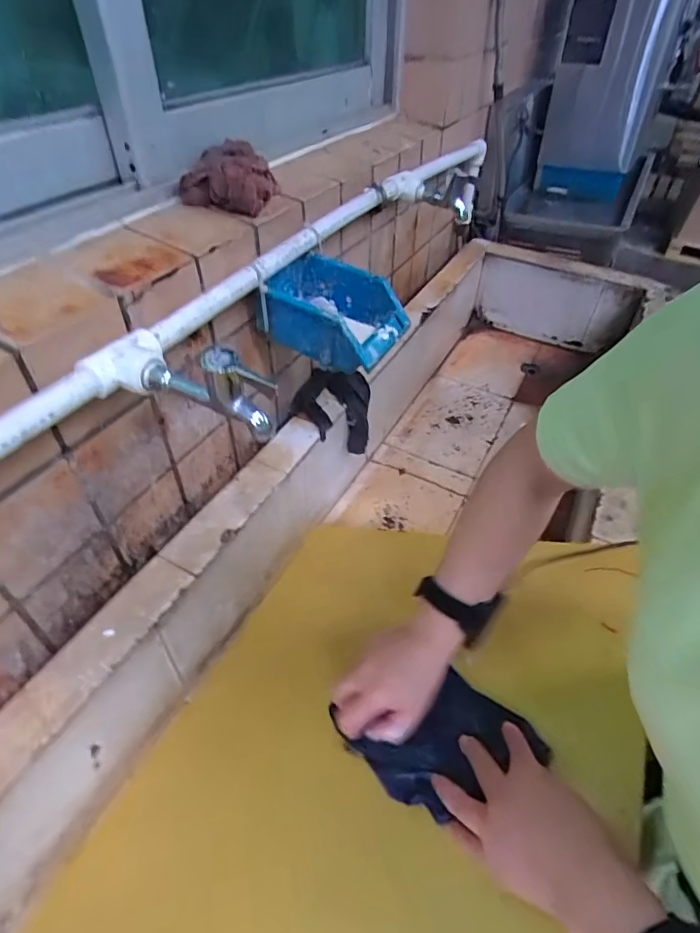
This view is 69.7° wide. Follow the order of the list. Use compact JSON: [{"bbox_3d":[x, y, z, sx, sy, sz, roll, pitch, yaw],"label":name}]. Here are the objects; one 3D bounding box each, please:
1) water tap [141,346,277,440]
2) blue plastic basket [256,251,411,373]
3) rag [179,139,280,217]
[{"bbox_3d":[-0.122,-0.067,0.412,0.119,0.073,0.026,22,47,20],"label":"water tap"},{"bbox_3d":[-0.021,-0.193,0.636,0.167,0.078,0.133,16,46,15],"label":"blue plastic basket"},{"bbox_3d":[-0.139,-0.349,0.603,0.088,0.053,0.125,9,44,7],"label":"rag"}]

